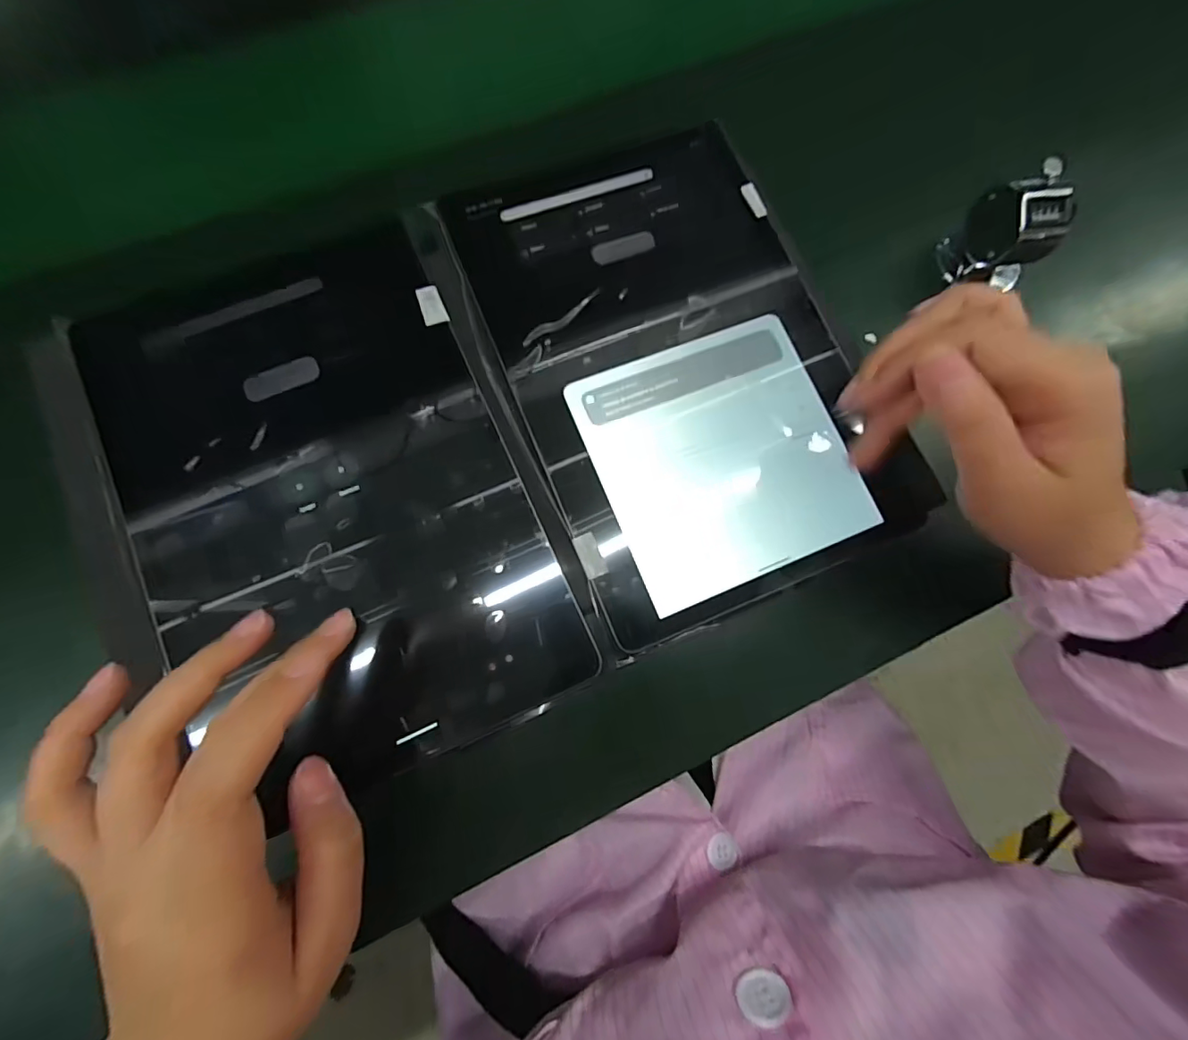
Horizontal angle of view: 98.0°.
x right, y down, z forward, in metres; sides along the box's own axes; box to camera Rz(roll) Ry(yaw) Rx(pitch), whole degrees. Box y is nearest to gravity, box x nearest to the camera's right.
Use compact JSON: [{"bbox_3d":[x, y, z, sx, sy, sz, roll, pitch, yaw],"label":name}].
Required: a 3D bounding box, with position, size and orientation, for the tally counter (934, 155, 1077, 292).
[{"bbox_3d":[0.239,-0.166,0.299,0.033,0.067,0.049,-41,81,-10],"label":"tally counter"}]

